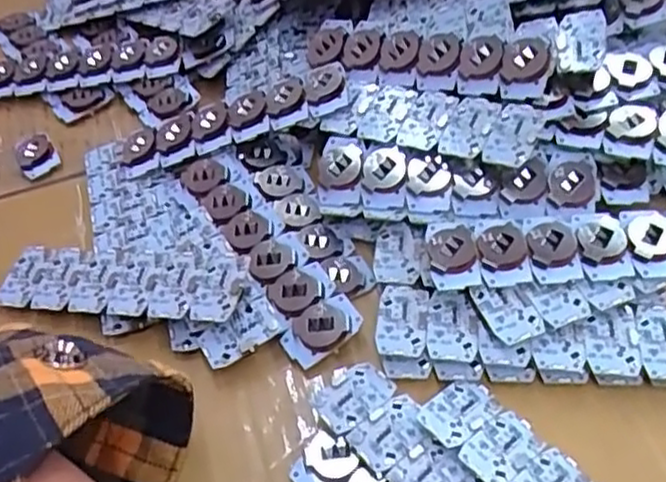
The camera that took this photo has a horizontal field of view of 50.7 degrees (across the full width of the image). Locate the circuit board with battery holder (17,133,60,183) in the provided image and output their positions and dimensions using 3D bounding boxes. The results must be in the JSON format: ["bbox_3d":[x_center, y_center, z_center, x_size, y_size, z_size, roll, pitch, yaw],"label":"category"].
[{"bbox_3d":[-0.142,-0.040,0.337,0.018,0.010,0.020,-28,54,-15],"label":"circuit board with battery holder"}]

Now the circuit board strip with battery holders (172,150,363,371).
[{"bbox_3d":[-0.029,0.000,0.284,0.028,0.010,0.110,-28,54,-15],"label":"circuit board strip with battery holders"}]

